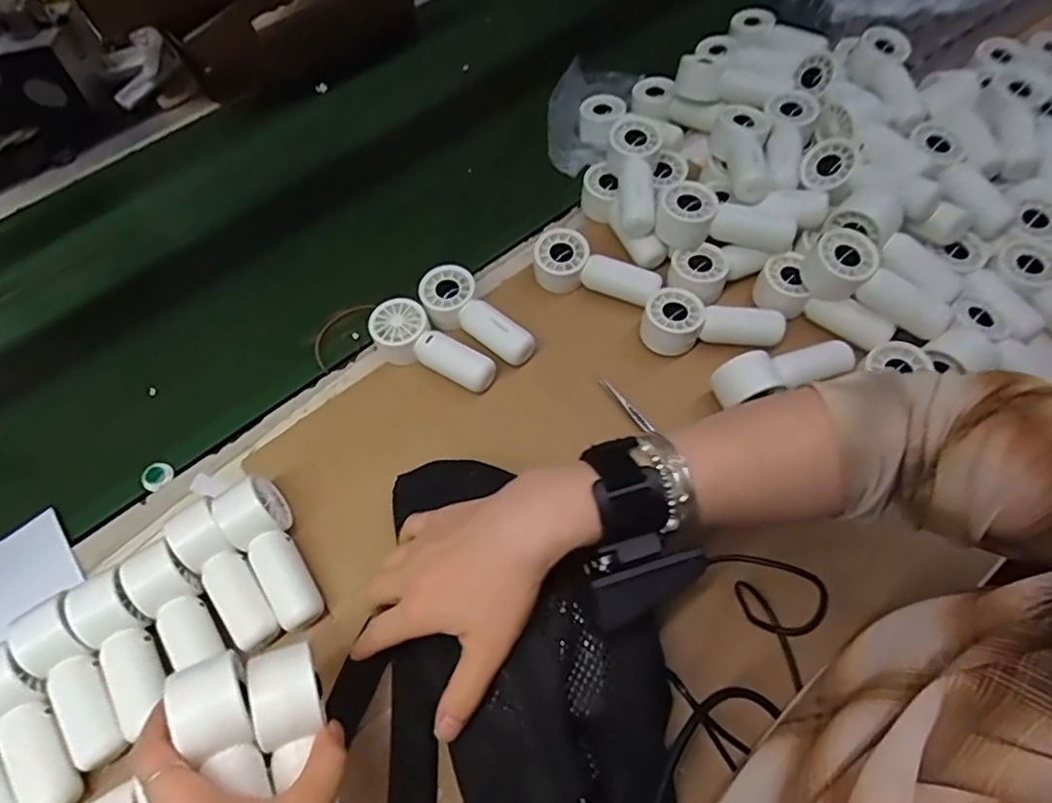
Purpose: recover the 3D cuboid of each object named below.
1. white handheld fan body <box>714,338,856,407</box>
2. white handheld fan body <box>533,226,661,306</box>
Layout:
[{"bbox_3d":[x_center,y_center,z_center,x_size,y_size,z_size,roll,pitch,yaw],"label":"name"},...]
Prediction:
[{"bbox_3d":[0.200,-0.024,0.458,0.109,0.038,0.034,-16,62,-5],"label":"white handheld fan body"},{"bbox_3d":[0.060,-0.111,0.517,0.108,0.033,0.042,23,66,15],"label":"white handheld fan body"}]

